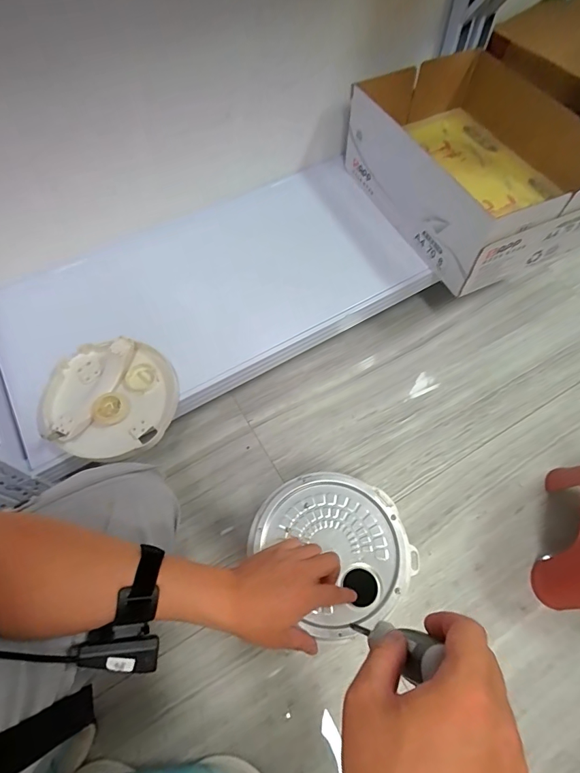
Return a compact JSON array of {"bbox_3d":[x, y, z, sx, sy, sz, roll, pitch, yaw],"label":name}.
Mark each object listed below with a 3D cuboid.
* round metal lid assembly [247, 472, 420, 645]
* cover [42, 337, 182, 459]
[{"bbox_3d":[0.059,0.197,0.522,0.172,0.017,0.194,-36,68,-17],"label":"round metal lid assembly"},{"bbox_3d":[-0.291,0.015,0.663,0.224,0.051,0.194,11,63,6],"label":"cover"}]

